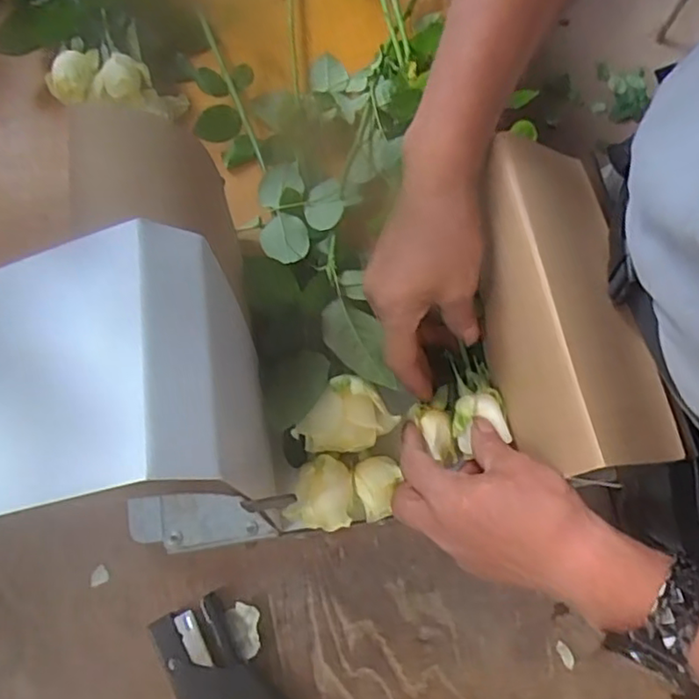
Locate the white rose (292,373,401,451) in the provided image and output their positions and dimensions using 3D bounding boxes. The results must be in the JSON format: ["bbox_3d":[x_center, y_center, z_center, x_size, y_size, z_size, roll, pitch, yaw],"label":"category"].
[{"bbox_3d":[-0.004,0.051,0.443,0.048,0.034,0.058,43,73,12],"label":"white rose"}]

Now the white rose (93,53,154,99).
[{"bbox_3d":[-0.204,-0.242,0.564,0.041,0.033,0.039,16,69,3],"label":"white rose"}]

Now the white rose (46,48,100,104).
[{"bbox_3d":[-0.240,-0.241,0.558,0.050,0.031,0.034,-27,72,-12],"label":"white rose"}]

